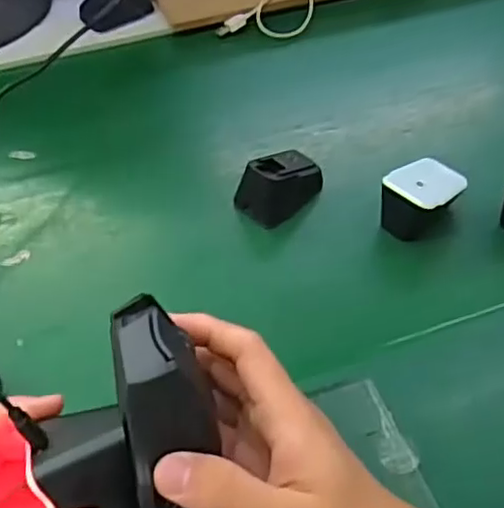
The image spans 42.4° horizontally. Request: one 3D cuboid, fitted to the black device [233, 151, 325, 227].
[{"bbox_3d":[0.023,-0.053,0.506,0.041,0.045,0.066,38,61,24],"label":"black device"}]

